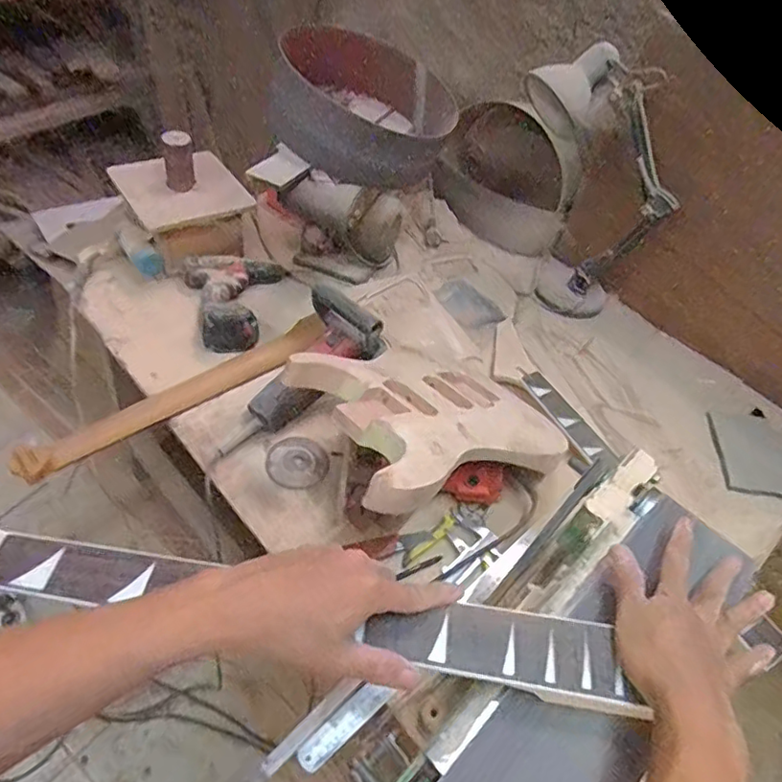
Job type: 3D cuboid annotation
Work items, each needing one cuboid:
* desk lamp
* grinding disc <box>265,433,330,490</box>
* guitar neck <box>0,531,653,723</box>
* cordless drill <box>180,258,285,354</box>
[{"bbox_3d":[0.356,-0.400,1.097,0.152,0.419,0.336,-11,53,-19],"label":"desk lamp"},{"bbox_3d":[-0.138,0.103,0.856,0.087,0.014,0.091,6,43,-6],"label":"grinding disc"},{"bbox_3d":[-0.113,0.156,0.430,0.583,0.021,0.074,11,52,1],"label":"guitar neck"},{"bbox_3d":[-0.271,-0.163,1.008,0.181,0.060,0.204,-3,51,-13],"label":"cordless drill"}]

